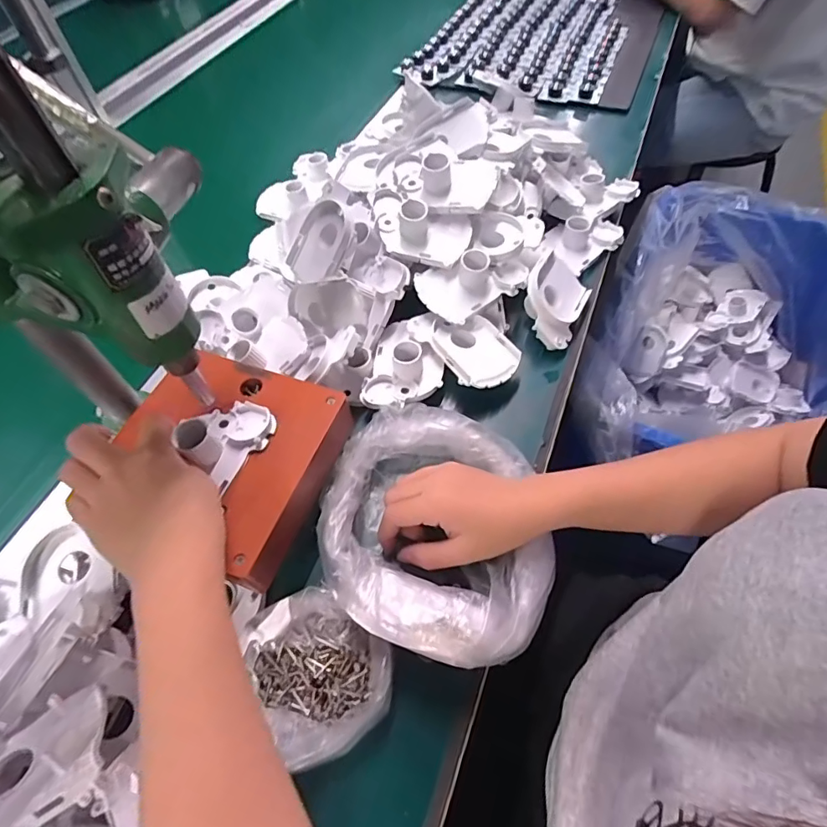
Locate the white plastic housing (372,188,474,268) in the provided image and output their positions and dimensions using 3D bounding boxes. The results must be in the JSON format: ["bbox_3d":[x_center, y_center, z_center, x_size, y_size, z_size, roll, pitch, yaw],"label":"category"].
[{"bbox_3d":[0.004,-0.183,0.484,0.100,0.041,0.059,18,59,15],"label":"white plastic housing"}]

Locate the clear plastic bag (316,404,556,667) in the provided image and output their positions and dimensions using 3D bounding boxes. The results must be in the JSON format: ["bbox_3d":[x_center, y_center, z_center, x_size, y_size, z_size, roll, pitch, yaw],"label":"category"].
[{"bbox_3d":[0.018,0.079,0.372,0.166,0.042,0.189,4,56,7],"label":"clear plastic bag"}]

